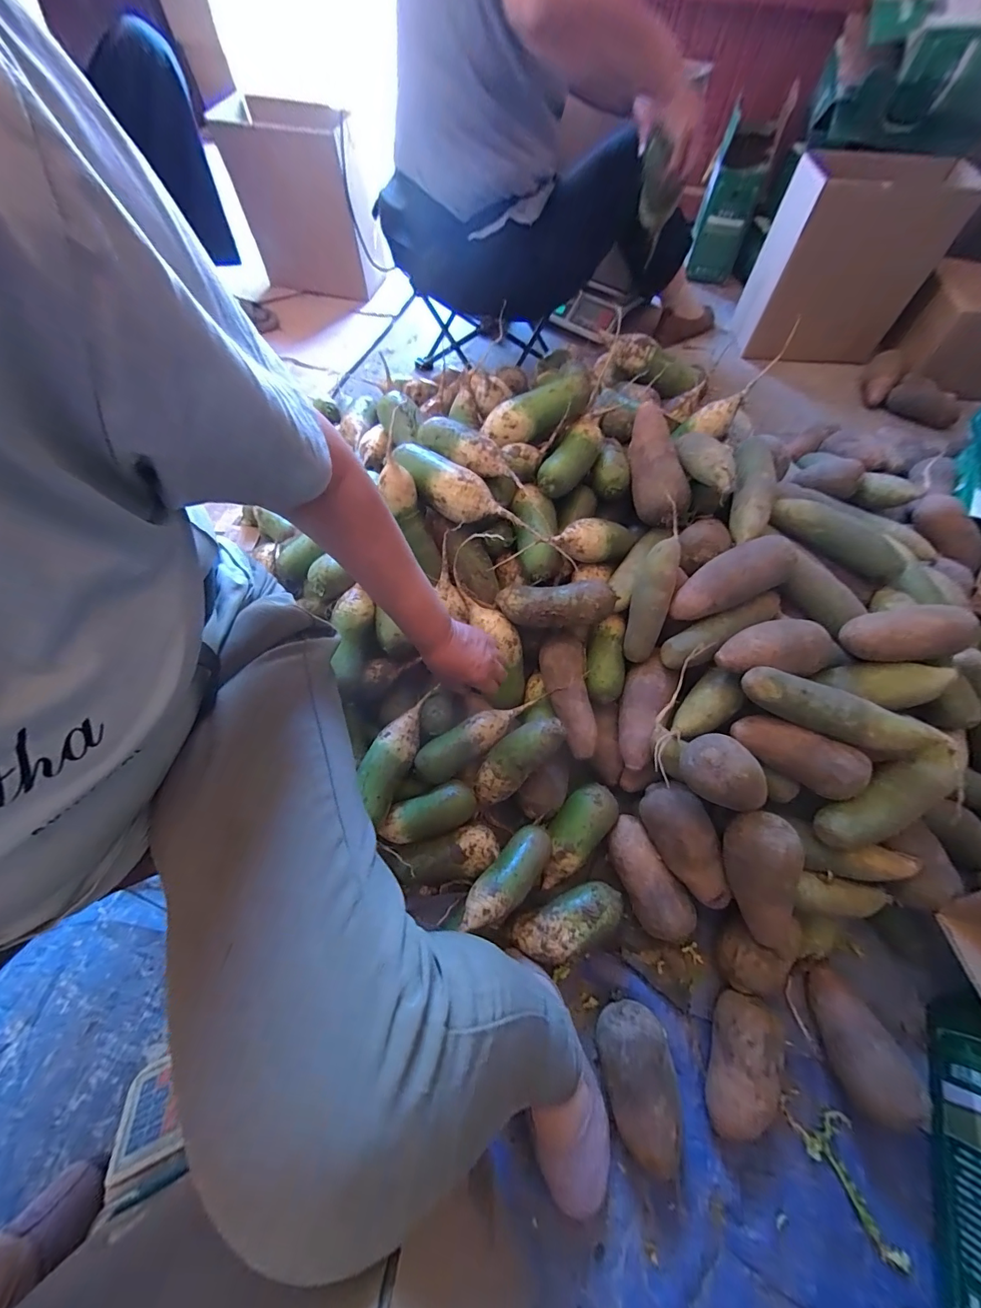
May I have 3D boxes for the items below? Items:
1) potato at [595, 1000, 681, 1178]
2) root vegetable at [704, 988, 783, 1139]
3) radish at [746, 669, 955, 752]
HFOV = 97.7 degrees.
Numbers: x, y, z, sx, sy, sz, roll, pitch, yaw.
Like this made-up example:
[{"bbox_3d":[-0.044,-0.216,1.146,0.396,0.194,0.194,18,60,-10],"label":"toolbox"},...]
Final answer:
[{"bbox_3d":[0.167,0.482,0.481,0.076,0.064,0.142,-9,63,-5],"label":"potato"},{"bbox_3d":[0.287,0.470,0.488,0.063,0.054,0.137,22,64,11],"label":"root vegetable"},{"bbox_3d":[0.405,0.069,0.497,0.210,0.046,0.047,25,65,12],"label":"radish"}]

